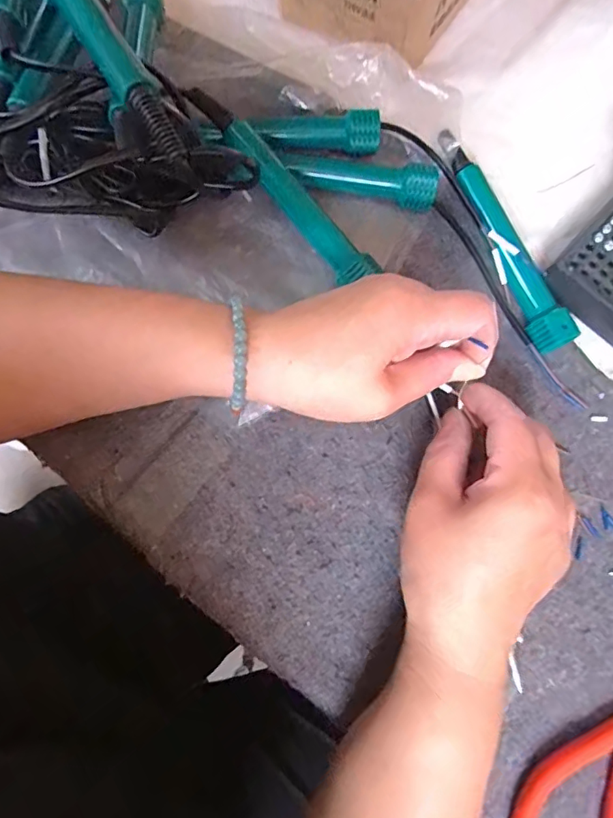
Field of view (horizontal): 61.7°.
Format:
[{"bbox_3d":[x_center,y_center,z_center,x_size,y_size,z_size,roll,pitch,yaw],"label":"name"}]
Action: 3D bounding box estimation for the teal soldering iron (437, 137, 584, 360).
[{"bbox_3d":[0.113,-0.101,0.299,0.019,0.027,0.144,-22,79,-6],"label":"teal soldering iron"}]

